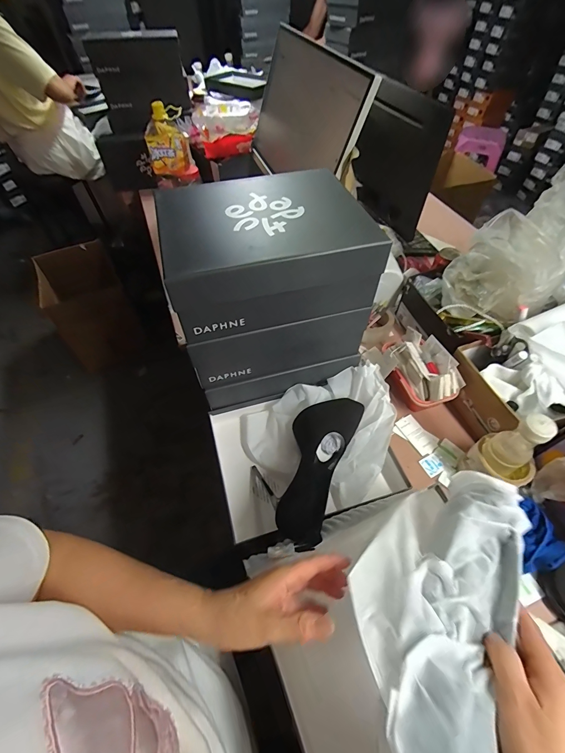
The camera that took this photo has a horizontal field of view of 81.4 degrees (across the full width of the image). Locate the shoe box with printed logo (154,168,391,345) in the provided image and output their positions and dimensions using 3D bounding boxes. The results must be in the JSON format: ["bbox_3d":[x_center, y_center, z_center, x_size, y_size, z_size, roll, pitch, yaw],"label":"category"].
[{"bbox_3d":[-0.024,-0.199,0.518,0.295,0.119,0.215,-13,55,-9],"label":"shoe box with printed logo"}]

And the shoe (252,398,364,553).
[{"bbox_3d":[0.048,0.140,0.557,0.115,0.095,0.263,19,57,14],"label":"shoe"}]

